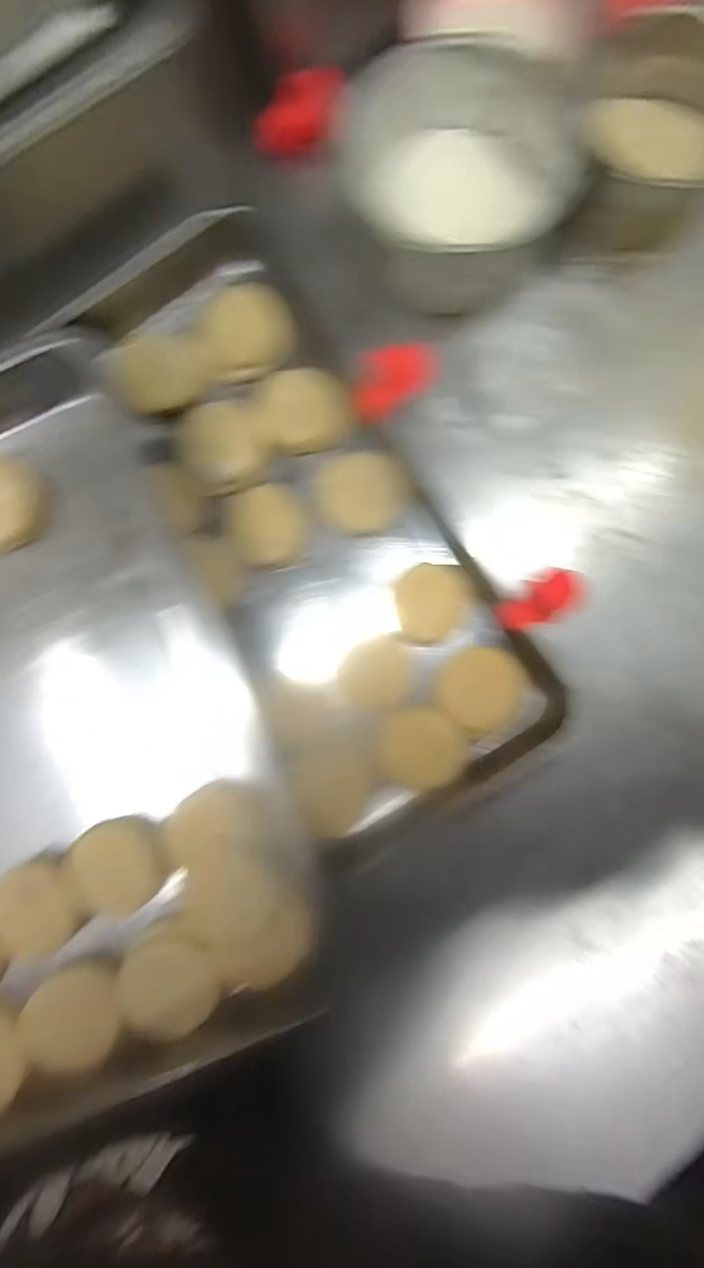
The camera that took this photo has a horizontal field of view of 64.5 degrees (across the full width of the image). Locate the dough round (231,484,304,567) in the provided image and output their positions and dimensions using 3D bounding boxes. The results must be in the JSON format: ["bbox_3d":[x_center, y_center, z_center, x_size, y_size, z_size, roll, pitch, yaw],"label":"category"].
[{"bbox_3d":[-0.065,-0.084,0.434,0.053,0.021,0.058,0,87,3],"label":"dough round"}]

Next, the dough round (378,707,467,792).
[{"bbox_3d":[0.053,0.087,0.424,0.061,0.012,0.059,0,87,3],"label":"dough round"}]

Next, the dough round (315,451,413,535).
[{"bbox_3d":[0.009,-0.110,0.437,0.071,0.016,0.059,2,87,3],"label":"dough round"}]

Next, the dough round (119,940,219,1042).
[{"bbox_3d":[-0.123,0.237,0.376,0.063,0.018,0.061,0,87,3],"label":"dough round"}]

